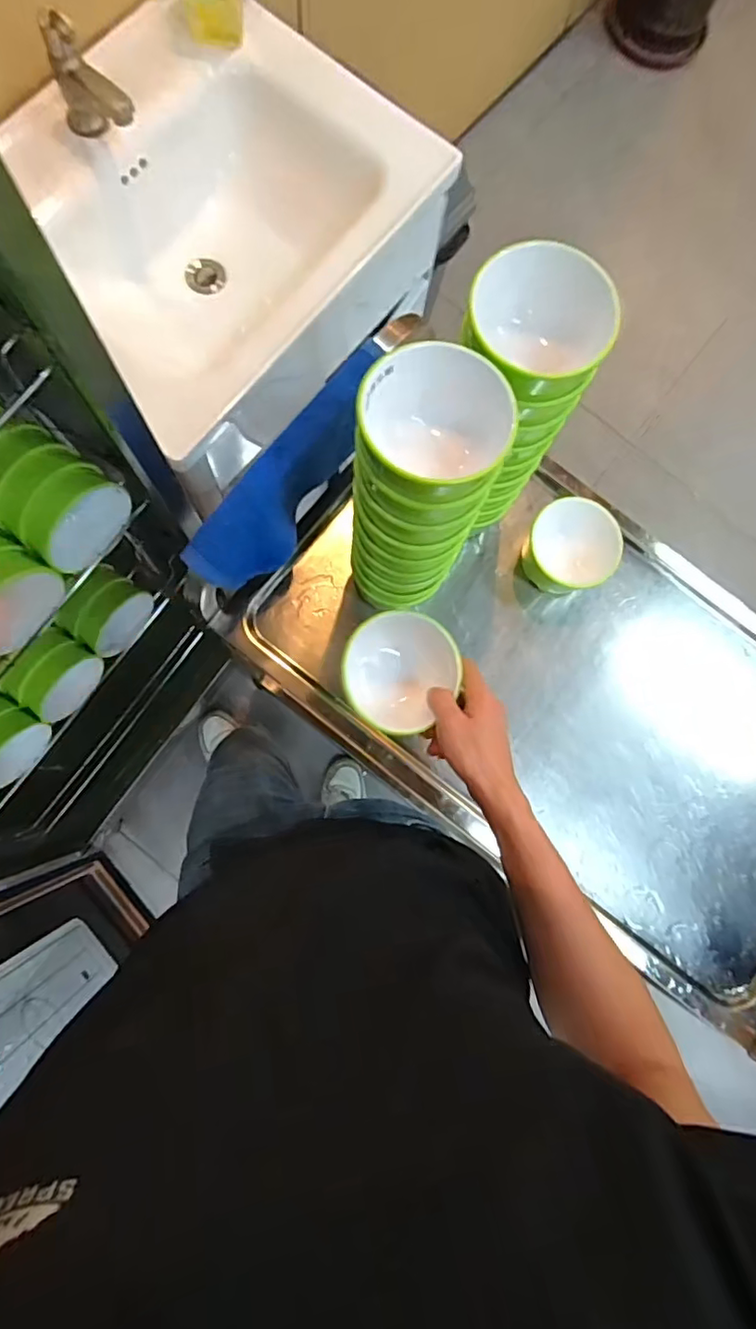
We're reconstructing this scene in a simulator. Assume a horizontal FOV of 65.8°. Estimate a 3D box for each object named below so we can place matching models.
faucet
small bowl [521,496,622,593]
[{"bbox_3d":[-0.334,-0.663,0.679,0.103,0.111,0.041,42,80,2],"label":"faucet"},{"bbox_3d":[0.237,-0.144,0.712,0.104,0.065,0.101,1,81,-5],"label":"small bowl"}]

